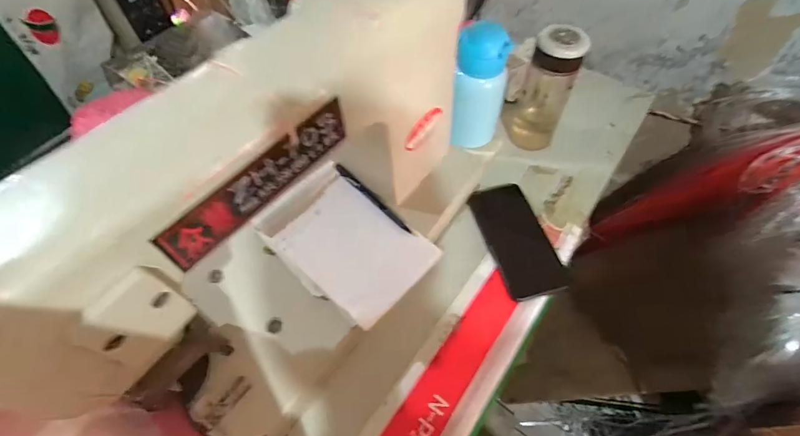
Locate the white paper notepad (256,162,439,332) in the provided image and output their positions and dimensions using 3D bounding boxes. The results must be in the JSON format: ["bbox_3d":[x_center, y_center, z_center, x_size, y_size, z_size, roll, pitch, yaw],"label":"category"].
[{"bbox_3d":[-0.068,0.027,0.470,0.195,0.021,0.128,35,63,21],"label":"white paper notepad"}]

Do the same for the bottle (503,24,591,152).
[{"bbox_3d":[0.212,-0.192,0.576,0.076,0.178,0.068,17,58,11],"label":"bottle"}]

